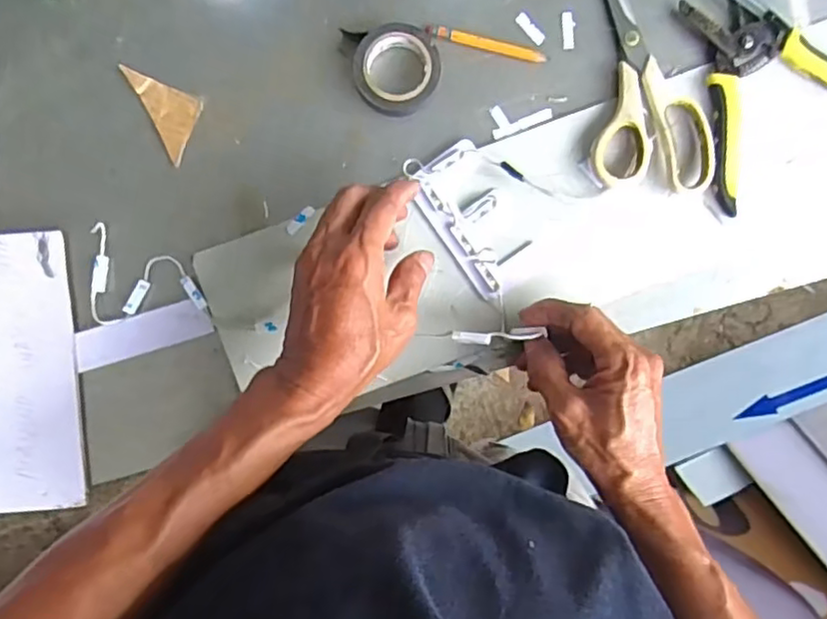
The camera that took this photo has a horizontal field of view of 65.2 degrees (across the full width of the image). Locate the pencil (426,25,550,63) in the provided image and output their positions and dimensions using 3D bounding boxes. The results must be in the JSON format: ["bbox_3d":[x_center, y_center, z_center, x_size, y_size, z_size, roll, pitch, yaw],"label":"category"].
[{"bbox_3d":[0.054,-0.194,0.471,0.089,0.006,0.010,12,91,-1],"label":"pencil"}]

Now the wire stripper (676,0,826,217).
[{"bbox_3d":[0.252,-0.168,0.470,0.142,0.014,0.146,-33,92,0],"label":"wire stripper"}]

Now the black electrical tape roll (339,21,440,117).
[{"bbox_3d":[-0.016,-0.172,0.465,0.069,0.019,0.062,-3,91,-1],"label":"black electrical tape roll"}]

